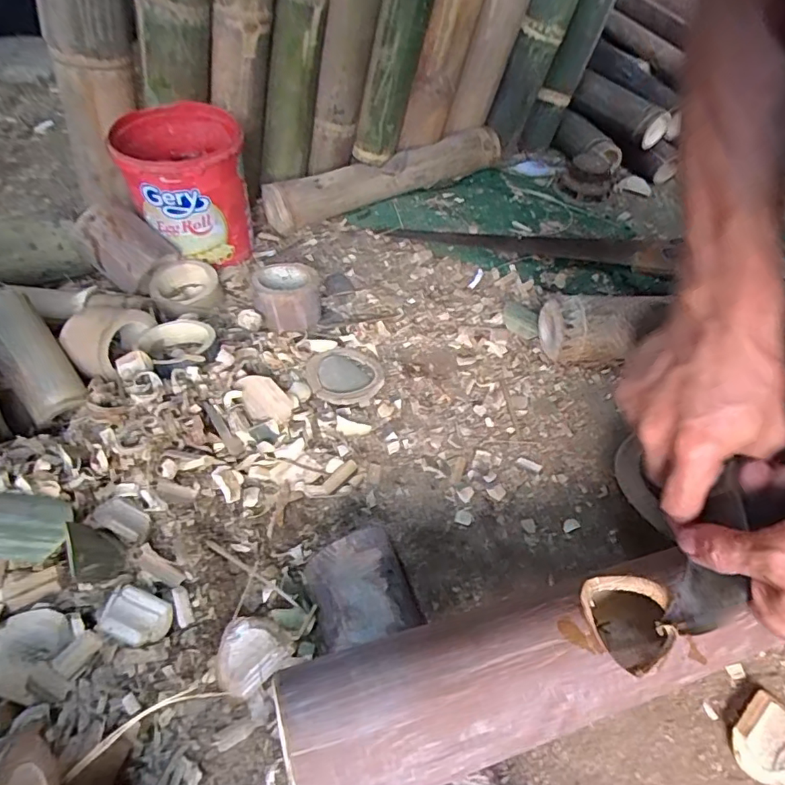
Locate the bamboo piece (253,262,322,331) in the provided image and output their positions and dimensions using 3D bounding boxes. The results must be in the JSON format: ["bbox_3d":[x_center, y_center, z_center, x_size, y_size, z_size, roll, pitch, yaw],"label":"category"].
[{"bbox_3d":[-0.121,-0.113,0.600,0.073,0.059,0.086,-7,51,-12],"label":"bamboo piece"}]

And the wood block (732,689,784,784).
[{"bbox_3d":[0.270,0.250,0.366,0.057,0.011,0.047,-31,59,-28],"label":"wood block"}]

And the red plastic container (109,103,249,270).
[{"bbox_3d":[-0.250,-0.245,0.639,0.131,0.158,0.139,-11,52,-15],"label":"red plastic container"}]

